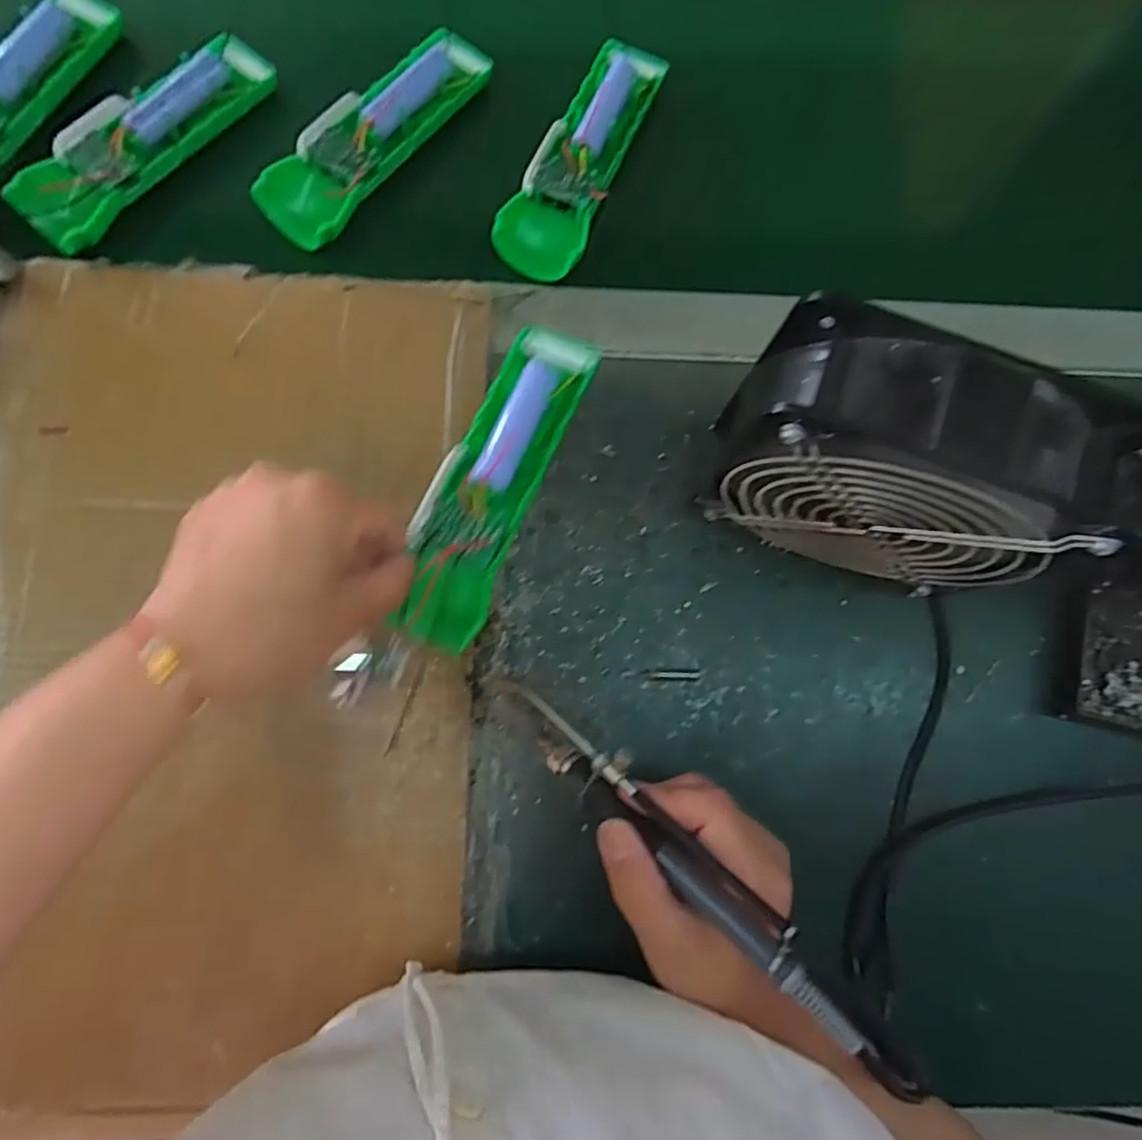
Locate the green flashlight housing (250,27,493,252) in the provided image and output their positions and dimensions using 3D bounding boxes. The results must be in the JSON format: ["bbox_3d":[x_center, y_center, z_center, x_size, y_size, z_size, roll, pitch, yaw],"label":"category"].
[{"bbox_3d":[-0.112,-0.254,0.402,0.050,0.023,0.156,43,81,3],"label":"green flashlight housing"}]

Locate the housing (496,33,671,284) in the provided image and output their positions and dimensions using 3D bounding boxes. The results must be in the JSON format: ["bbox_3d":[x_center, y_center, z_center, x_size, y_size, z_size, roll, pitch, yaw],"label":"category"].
[{"bbox_3d":[0.005,-0.241,0.407,0.048,0.028,0.147,25,80,0],"label":"housing"}]

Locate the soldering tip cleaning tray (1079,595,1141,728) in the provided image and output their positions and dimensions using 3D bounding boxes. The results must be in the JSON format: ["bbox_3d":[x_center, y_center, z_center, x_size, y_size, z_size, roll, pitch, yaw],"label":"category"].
[{"bbox_3d":[0.315,0.053,0.389,0.059,0.017,0.071,3,81,-4],"label":"soldering tip cleaning tray"}]

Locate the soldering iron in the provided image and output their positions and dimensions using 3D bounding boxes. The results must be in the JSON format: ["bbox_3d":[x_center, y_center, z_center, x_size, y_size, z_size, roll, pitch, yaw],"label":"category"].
[{"bbox_3d":[0.045,0.118,0.284,0.209,0.019,0.023,40,80,25],"label":"soldering iron"}]

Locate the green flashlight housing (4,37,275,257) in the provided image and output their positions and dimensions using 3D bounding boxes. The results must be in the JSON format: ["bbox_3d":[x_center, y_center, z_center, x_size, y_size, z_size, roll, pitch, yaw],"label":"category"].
[{"bbox_3d":[-0.244,-0.250,0.394,0.048,0.021,0.161,41,80,2],"label":"green flashlight housing"}]

